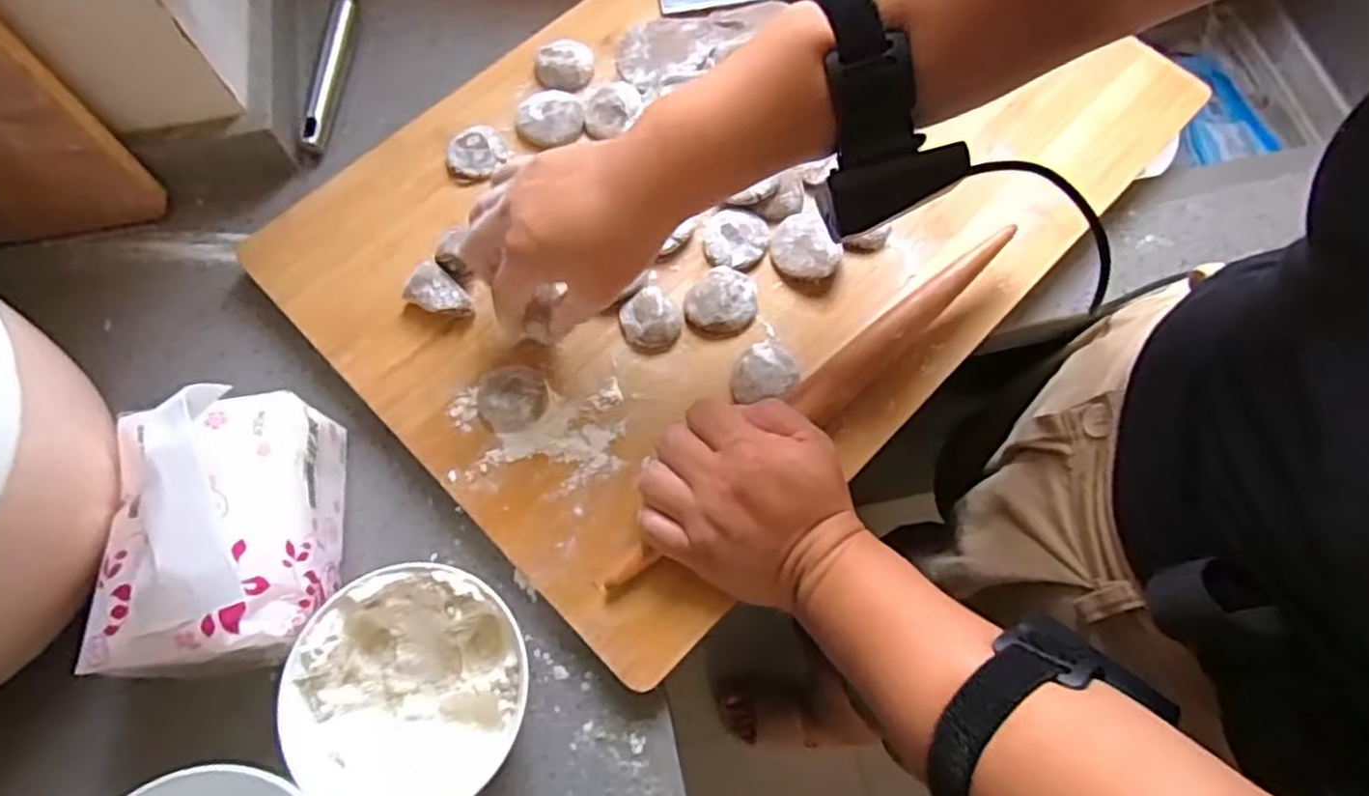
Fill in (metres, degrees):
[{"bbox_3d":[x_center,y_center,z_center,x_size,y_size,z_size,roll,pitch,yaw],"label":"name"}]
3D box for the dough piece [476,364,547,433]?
[{"bbox_3d":[-0.102,-0.002,0.428,0.041,0.011,0.040,-13,70,-3],"label":"dough piece"}]

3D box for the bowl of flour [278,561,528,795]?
[{"bbox_3d":[-0.132,0.146,0.370,0.105,0.065,0.111,0,69,-1],"label":"bowl of flour"}]

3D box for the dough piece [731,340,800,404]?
[{"bbox_3d":[0.045,-0.015,0.433,0.042,0.012,0.035,-42,73,-12],"label":"dough piece"}]

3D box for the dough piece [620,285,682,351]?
[{"bbox_3d":[-0.021,-0.050,0.446,0.035,0.015,0.038,-1,70,2],"label":"dough piece"}]

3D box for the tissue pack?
[{"bbox_3d":[-0.238,0.067,0.360,0.096,0.105,0.130,-11,70,-5],"label":"tissue pack"}]

